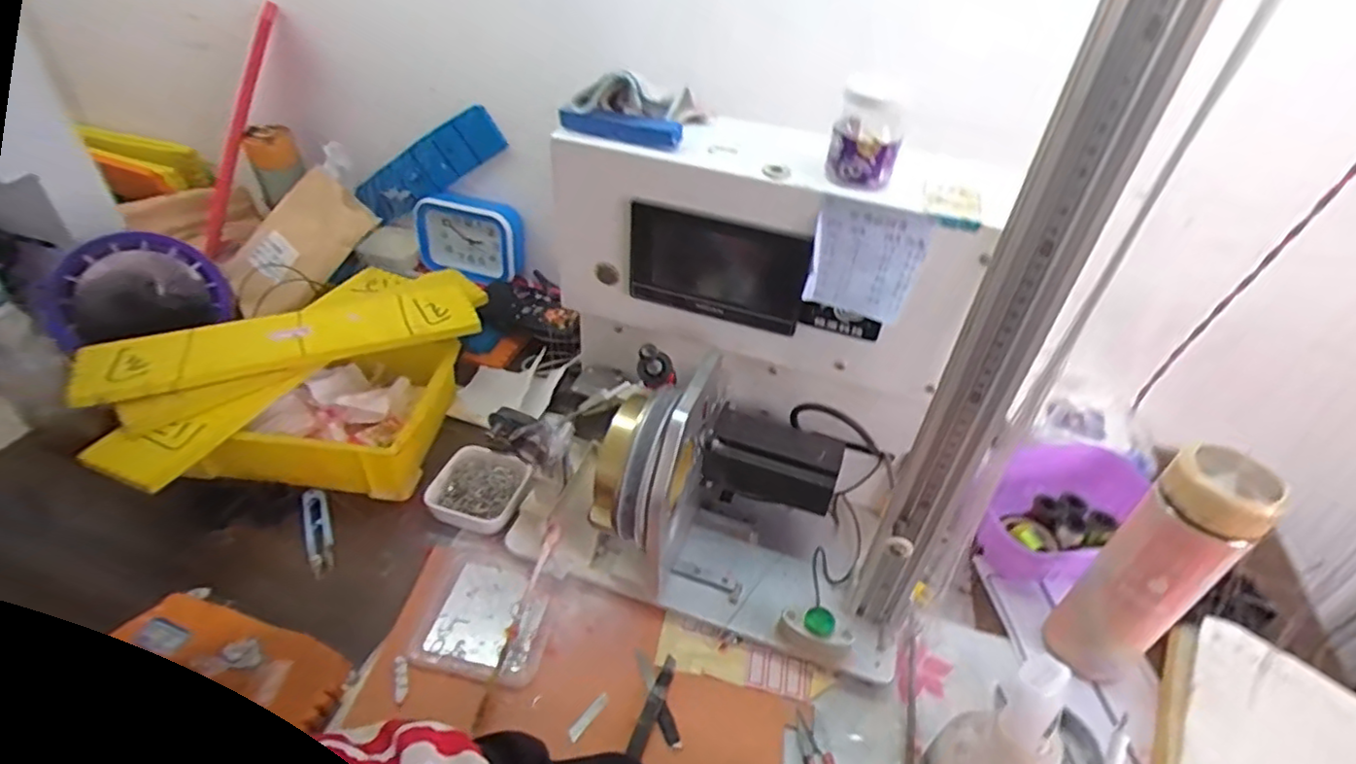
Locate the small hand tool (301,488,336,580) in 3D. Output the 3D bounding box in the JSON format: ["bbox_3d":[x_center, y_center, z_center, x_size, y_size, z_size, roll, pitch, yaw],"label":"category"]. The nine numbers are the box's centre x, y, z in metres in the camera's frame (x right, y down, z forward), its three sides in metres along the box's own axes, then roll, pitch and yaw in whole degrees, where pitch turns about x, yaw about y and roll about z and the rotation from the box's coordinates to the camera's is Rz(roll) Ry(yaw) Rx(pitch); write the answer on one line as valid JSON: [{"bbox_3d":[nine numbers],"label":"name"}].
[{"bbox_3d":[-0.332,0.136,0.605,0.021,0.019,0.095,-14,44,-21],"label":"small hand tool"}]

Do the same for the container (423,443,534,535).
[{"bbox_3d":[-0.188,0.102,0.634,0.084,0.029,0.082,16,41,12],"label":"container"}]

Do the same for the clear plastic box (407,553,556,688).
[{"bbox_3d":[-0.159,0.195,0.549,0.102,0.018,0.104,10,41,6],"label":"clear plastic box"}]

